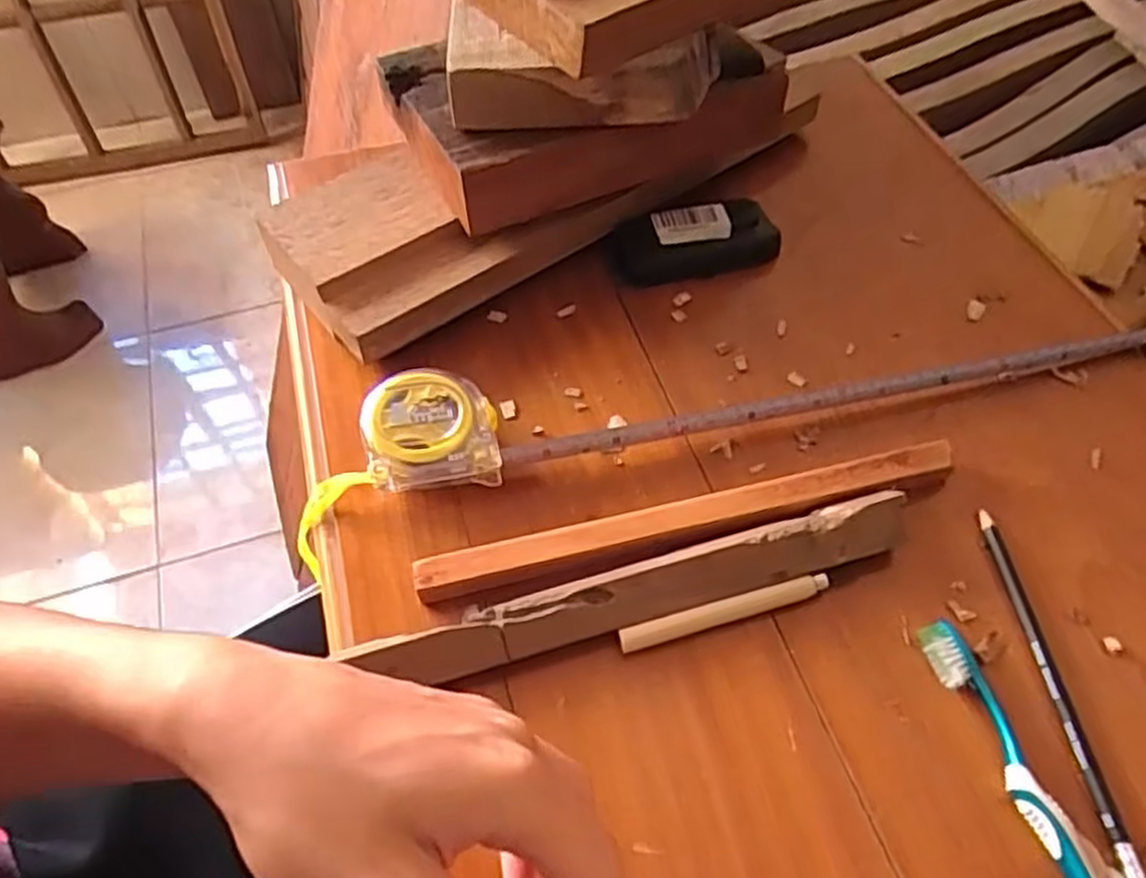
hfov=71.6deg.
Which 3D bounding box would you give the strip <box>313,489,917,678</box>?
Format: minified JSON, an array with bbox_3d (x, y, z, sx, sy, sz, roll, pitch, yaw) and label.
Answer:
[{"bbox_3d":[0.033,0.072,0.382,0.265,0.022,0.030,-13,56,-9],"label":"strip"}]

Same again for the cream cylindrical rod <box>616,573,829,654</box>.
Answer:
[{"bbox_3d":[0.074,0.084,0.384,0.105,0.009,0.009,-13,56,-9],"label":"cream cylindrical rod"}]

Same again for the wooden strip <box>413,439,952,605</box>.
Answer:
[{"bbox_3d":[0.061,0.041,0.404,0.279,0.016,0.020,-12,55,-8],"label":"wooden strip"}]

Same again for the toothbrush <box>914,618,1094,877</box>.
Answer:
[{"bbox_3d":[0.194,0.158,0.324,0.020,0.011,0.178,-12,55,-9],"label":"toothbrush"}]

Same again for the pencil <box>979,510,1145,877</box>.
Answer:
[{"bbox_3d":[0.219,0.110,0.361,0.011,0.004,0.167,-3,55,-2],"label":"pencil"}]

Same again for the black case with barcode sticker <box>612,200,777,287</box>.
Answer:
[{"bbox_3d":[0.081,-0.128,0.522,0.107,0.033,0.035,-11,55,-8],"label":"black case with barcode sticker"}]

